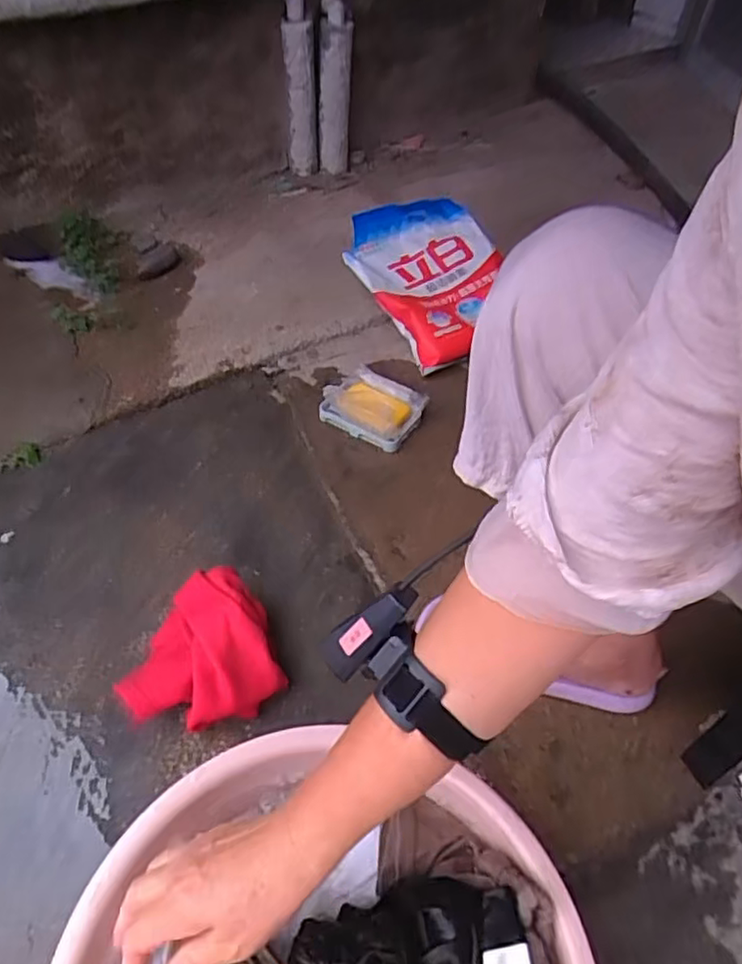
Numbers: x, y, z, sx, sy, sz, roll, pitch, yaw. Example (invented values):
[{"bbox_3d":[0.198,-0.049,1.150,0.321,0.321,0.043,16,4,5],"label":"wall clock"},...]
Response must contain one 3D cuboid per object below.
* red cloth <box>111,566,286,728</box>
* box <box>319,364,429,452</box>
[{"bbox_3d":[-0.177,0.178,0.661,0.149,0.089,0.139,-16,52,-18],"label":"red cloth"},{"bbox_3d":[0.005,-0.114,0.946,0.128,0.060,0.104,31,53,21],"label":"box"}]

